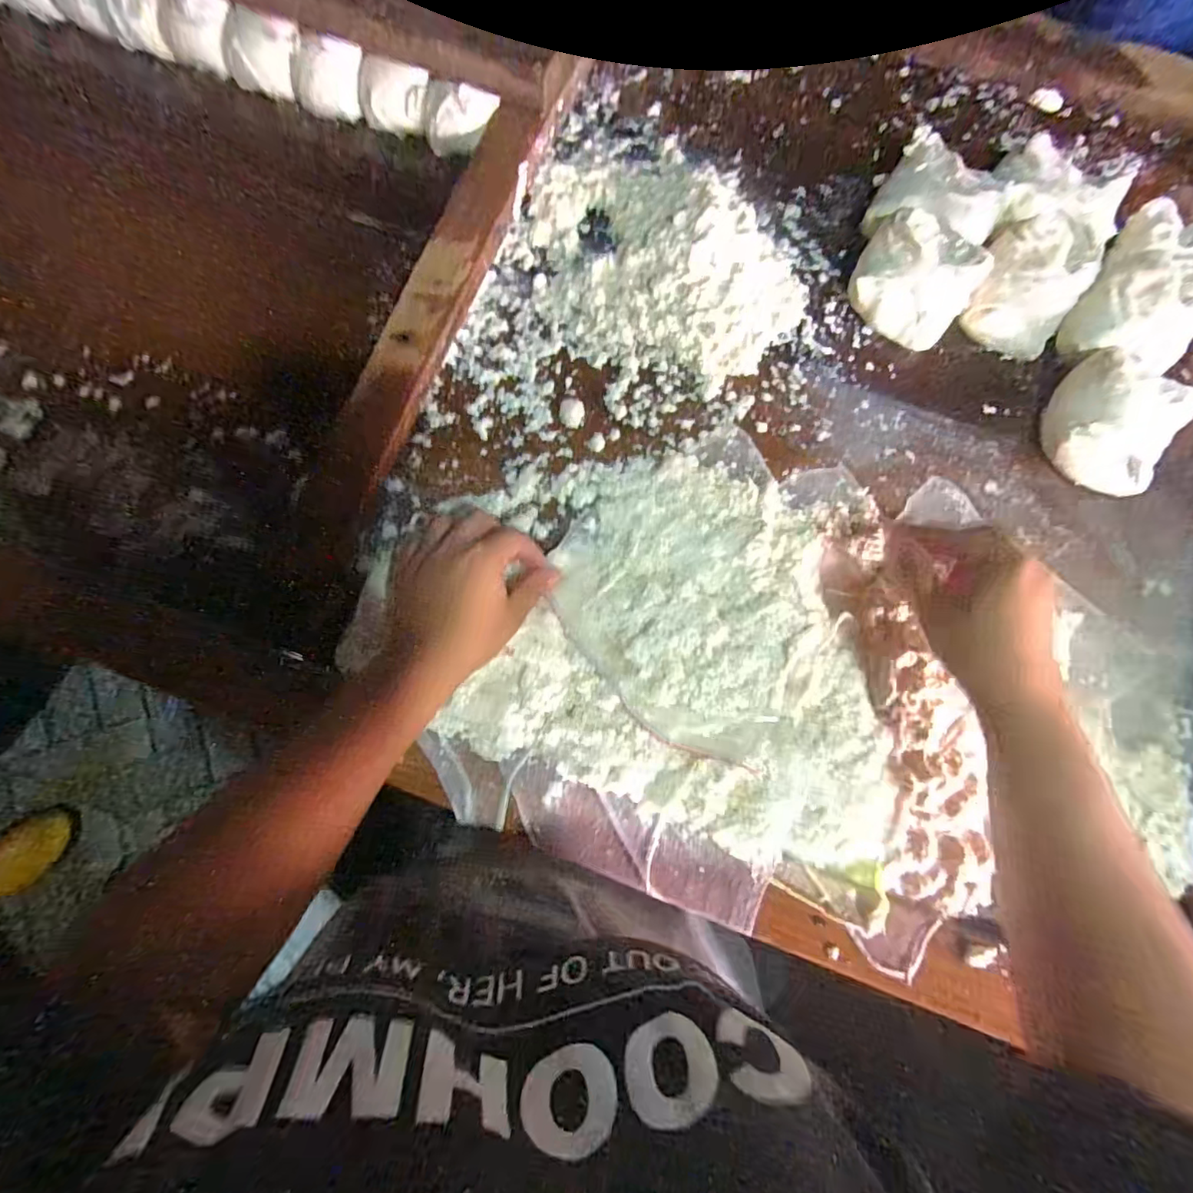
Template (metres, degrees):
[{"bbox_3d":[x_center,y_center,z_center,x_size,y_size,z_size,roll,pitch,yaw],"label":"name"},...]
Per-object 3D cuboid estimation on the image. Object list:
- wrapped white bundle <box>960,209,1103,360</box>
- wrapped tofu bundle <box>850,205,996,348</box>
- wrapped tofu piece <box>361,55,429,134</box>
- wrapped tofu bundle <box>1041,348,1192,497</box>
[{"bbox_3d":[0.327,-0.240,0.418,0.072,0.041,0.111,26,75,7],"label":"wrapped white bundle"},{"bbox_3d":[0.235,-0.235,0.420,0.085,0.048,0.066,37,77,9],"label":"wrapped tofu bundle"},{"bbox_3d":[-0.161,-0.400,0.450,0.057,0.030,0.037,15,75,3],"label":"wrapped tofu piece"},{"bbox_3d":[0.369,-0.120,0.398,0.078,0.044,0.081,27,76,6],"label":"wrapped tofu bundle"}]

